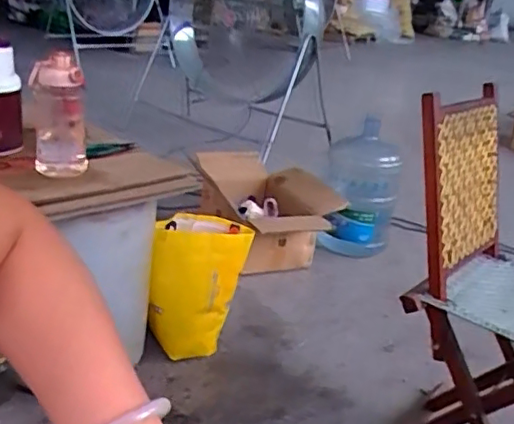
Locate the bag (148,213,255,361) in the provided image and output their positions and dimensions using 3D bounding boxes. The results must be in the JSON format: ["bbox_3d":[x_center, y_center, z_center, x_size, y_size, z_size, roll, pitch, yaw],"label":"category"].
[{"bbox_3d":[-0.145,0.186,1.549,0.219,0.326,0.249,7,23,5],"label":"bag"}]

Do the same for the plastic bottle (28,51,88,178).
[{"bbox_3d":[-0.378,-0.183,1.136,0.094,0.231,0.100,-4,24,-20],"label":"plastic bottle"}]

